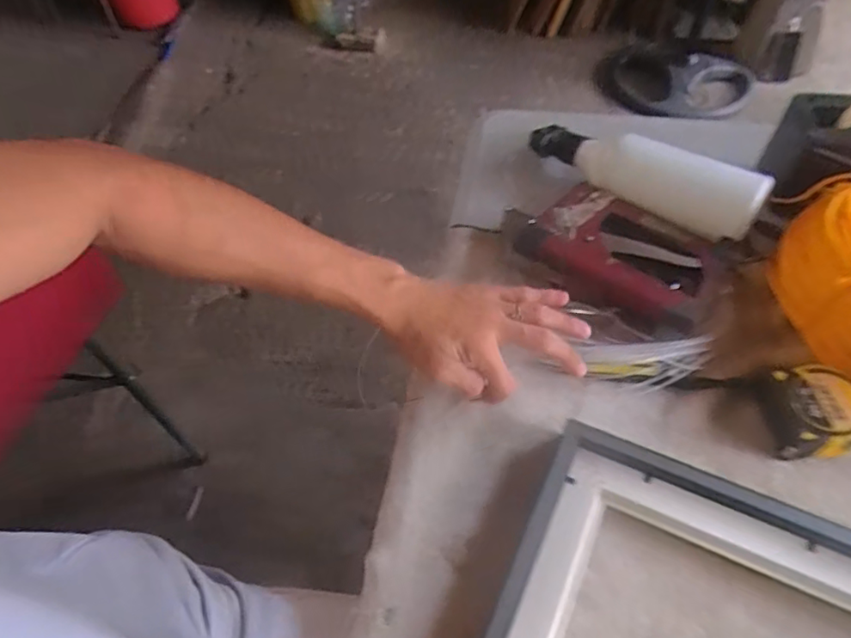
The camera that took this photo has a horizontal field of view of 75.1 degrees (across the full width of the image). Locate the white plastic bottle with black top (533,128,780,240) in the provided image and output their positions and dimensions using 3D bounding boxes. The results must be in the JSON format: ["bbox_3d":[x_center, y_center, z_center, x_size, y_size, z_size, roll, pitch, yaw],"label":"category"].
[{"bbox_3d":[0.204,-0.144,0.541,0.231,0.054,0.056,28,61,23],"label":"white plastic bottle with black top"}]

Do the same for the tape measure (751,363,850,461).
[{"bbox_3d":[0.289,0.069,0.415,0.066,0.033,0.062,-6,53,0],"label":"tape measure"}]

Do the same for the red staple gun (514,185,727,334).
[{"bbox_3d":[0.180,-0.055,0.503,0.167,0.049,0.117,32,62,25],"label":"red staple gun"}]

